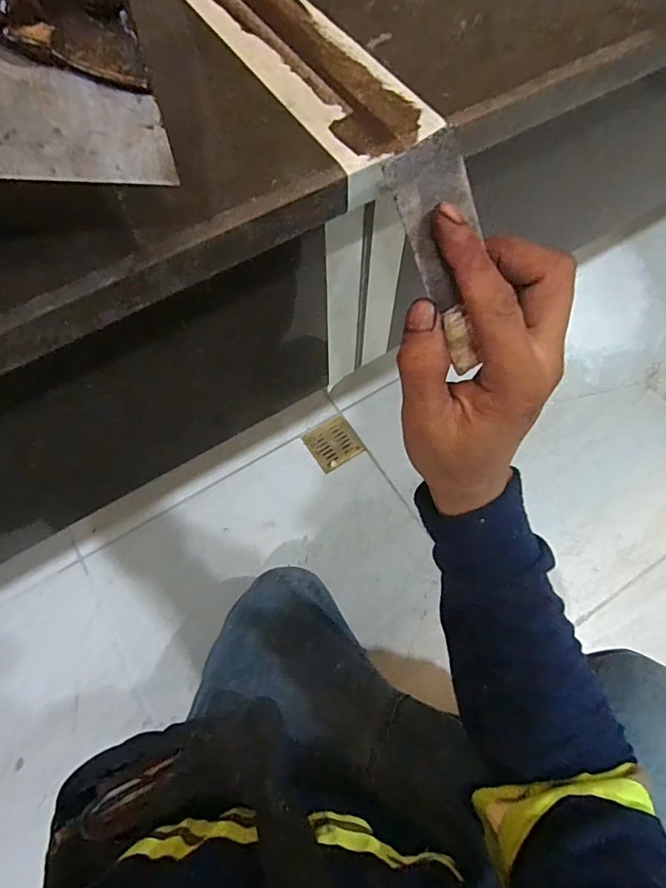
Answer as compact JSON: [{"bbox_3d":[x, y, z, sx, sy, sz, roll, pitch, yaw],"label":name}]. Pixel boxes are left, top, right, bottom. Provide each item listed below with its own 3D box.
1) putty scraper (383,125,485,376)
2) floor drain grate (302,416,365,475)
[{"bbox_3d":[0.051,-0.083,0.217,0.039,0.008,0.100,-16,109,-5],"label":"putty scraper"},{"bbox_3d":[0.001,-0.003,1.037,0.101,0.006,0.104,-31,68,-10],"label":"floor drain grate"}]

